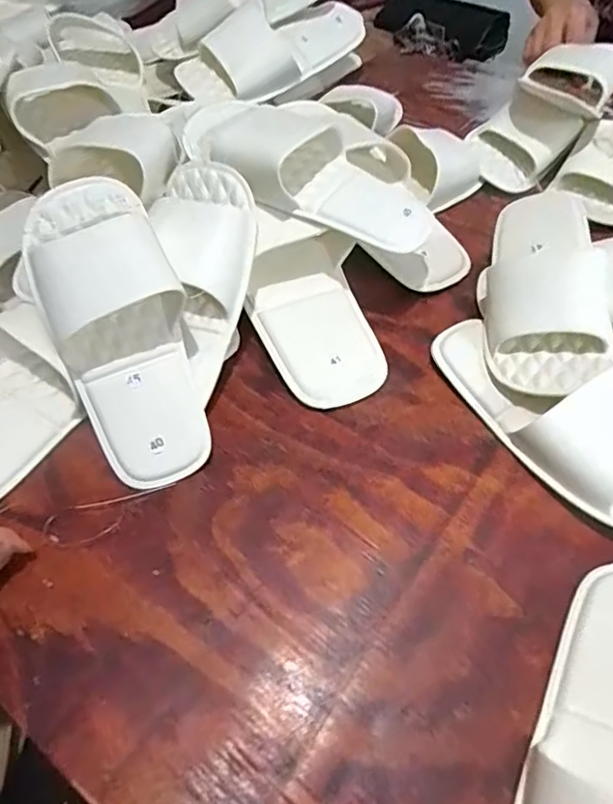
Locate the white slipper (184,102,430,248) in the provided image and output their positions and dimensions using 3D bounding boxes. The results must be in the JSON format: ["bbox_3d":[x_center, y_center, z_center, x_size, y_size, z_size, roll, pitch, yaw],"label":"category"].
[{"bbox_3d":[0.005,-0.205,0.471,0.223,0.059,0.085,29,60,1],"label":"white slipper"}]

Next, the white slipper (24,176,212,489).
[{"bbox_3d":[-0.141,-0.050,0.416,0.102,0.054,0.226,-18,91,-7],"label":"white slipper"}]

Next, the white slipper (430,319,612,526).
[{"bbox_3d":[0.195,0.003,0.429,0.094,0.053,0.226,-28,60,-17],"label":"white slipper"}]

